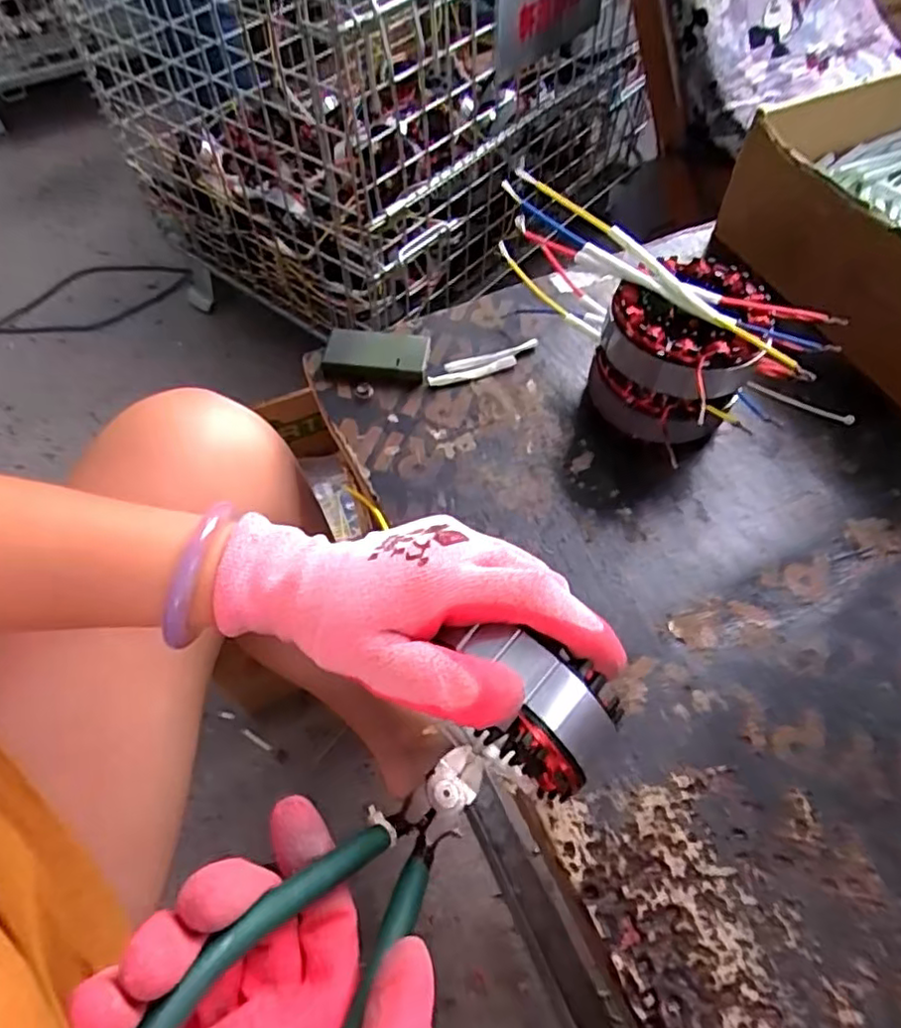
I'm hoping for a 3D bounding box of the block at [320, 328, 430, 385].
[{"bbox_3d":[-0.049,-0.105,0.431,0.068,0.014,0.033,3,58,1],"label":"block"}]

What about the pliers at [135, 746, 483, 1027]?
[{"bbox_3d":[-0.029,0.136,0.222,0.054,0.015,0.150,34,36,18],"label":"pliers"}]

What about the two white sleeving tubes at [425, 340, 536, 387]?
[{"bbox_3d":[0.023,-0.101,0.432,0.078,0.007,0.016,-17,60,-11],"label":"two white sleeving tubes"}]

